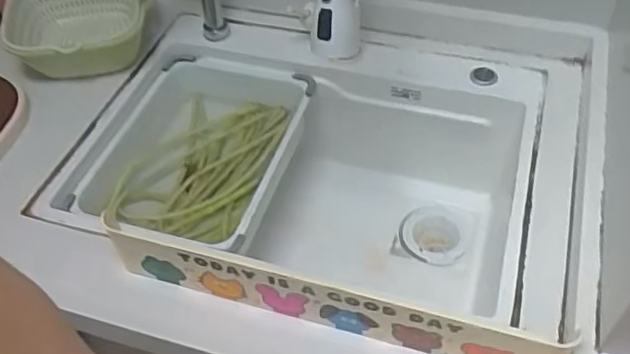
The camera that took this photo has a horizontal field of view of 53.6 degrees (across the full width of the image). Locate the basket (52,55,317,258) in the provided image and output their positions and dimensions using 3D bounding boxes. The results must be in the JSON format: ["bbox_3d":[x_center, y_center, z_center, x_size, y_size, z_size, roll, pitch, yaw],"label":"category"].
[{"bbox_3d":[-0.164,-0.032,0.894,0.251,0.094,0.300,11,51,12],"label":"basket"}]

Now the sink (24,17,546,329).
[{"bbox_3d":[-0.004,0.008,0.931,0.588,0.259,0.361,8,50,9],"label":"sink"}]

